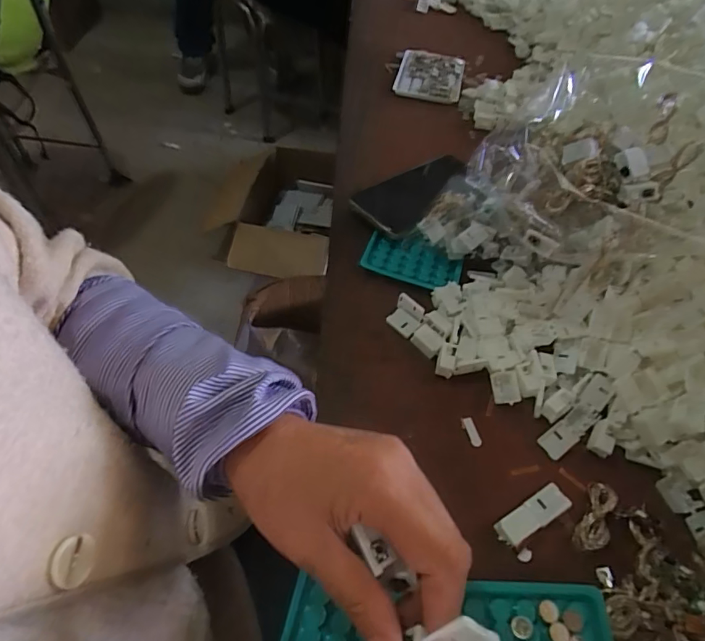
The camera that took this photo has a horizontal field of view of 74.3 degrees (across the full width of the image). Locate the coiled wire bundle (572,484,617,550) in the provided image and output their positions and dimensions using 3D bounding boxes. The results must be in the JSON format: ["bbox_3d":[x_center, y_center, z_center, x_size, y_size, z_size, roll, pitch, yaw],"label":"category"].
[{"bbox_3d":[0.172,0.137,0.327,0.018,0.012,0.050,30,57,17],"label":"coiled wire bundle"}]

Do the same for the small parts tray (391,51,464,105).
[{"bbox_3d":[0.115,-0.364,0.696,0.095,0.016,0.127,13,54,5],"label":"small parts tray"}]

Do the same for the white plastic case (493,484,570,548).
[{"bbox_3d":[0.124,0.135,0.322,0.052,0.016,0.018,-25,59,-21],"label":"white plastic case"}]

